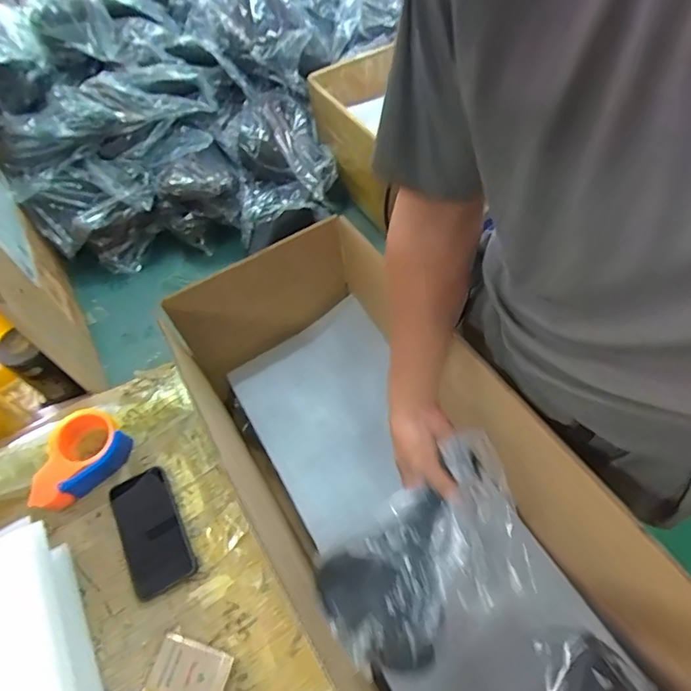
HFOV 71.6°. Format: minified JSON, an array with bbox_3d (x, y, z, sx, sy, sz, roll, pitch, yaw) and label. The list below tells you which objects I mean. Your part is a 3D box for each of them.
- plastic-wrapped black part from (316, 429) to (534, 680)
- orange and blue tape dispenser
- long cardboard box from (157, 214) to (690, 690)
[{"bbox_3d":[0.095,0.241,0.549,0.258,0.077,0.157,-31,59,-15],"label":"plastic-wrapped black part"},{"bbox_3d":[-0.386,0.155,0.689,0.135,0.067,0.112,-38,61,-19],"label":"orange and blue tape dispenser"},{"bbox_3d":[0.100,0.191,0.612,0.344,0.216,0.807,-28,58,-13],"label":"long cardboard box"}]

